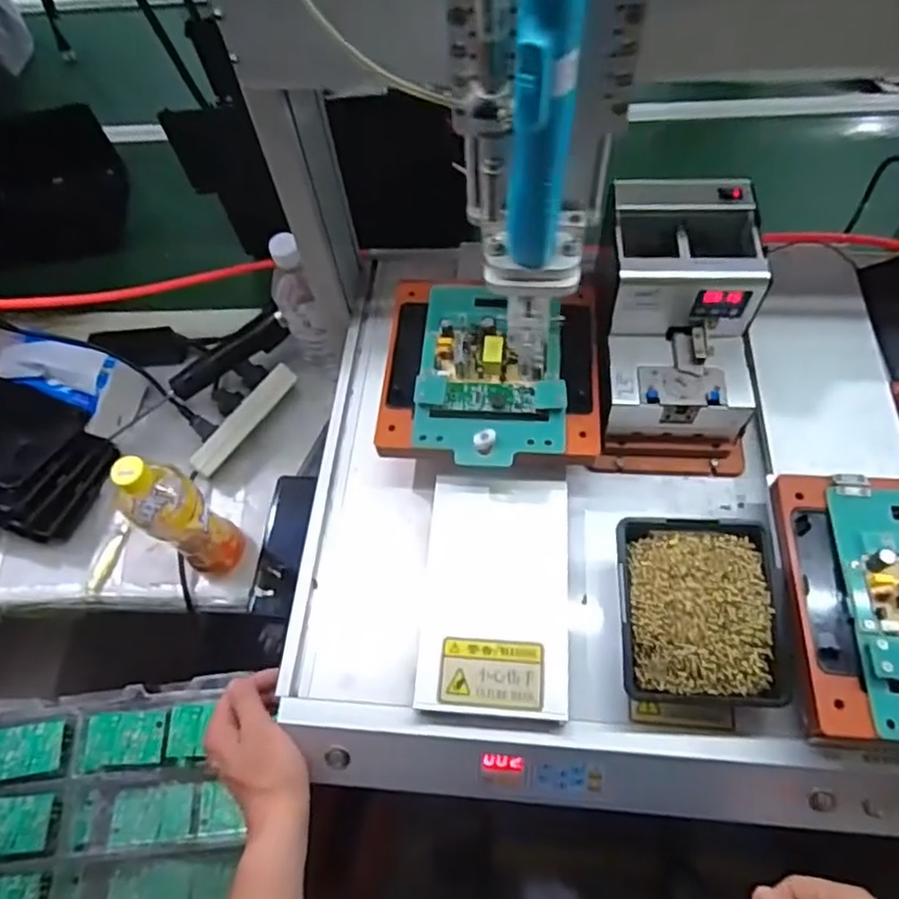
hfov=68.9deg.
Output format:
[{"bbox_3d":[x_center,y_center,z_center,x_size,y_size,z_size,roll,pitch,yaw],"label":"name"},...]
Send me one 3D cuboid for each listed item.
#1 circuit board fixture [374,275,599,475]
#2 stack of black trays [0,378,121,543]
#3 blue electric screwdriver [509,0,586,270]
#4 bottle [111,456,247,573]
[{"bbox_3d":[0.038,-0.081,0.611,0.197,0.039,0.199,3,62,5],"label":"circuit board fixture"},{"bbox_3d":[-0.536,0.006,0.788,0.208,0.094,0.164,20,65,14],"label":"stack of black trays"},{"bbox_3d":[0.050,-0.167,0.355,0.030,0.166,0.029,10,63,9],"label":"blue electric screwdriver"},{"bbox_3d":[-0.277,0.069,0.670,0.068,0.209,0.062,-2,62,3],"label":"bottle"}]

